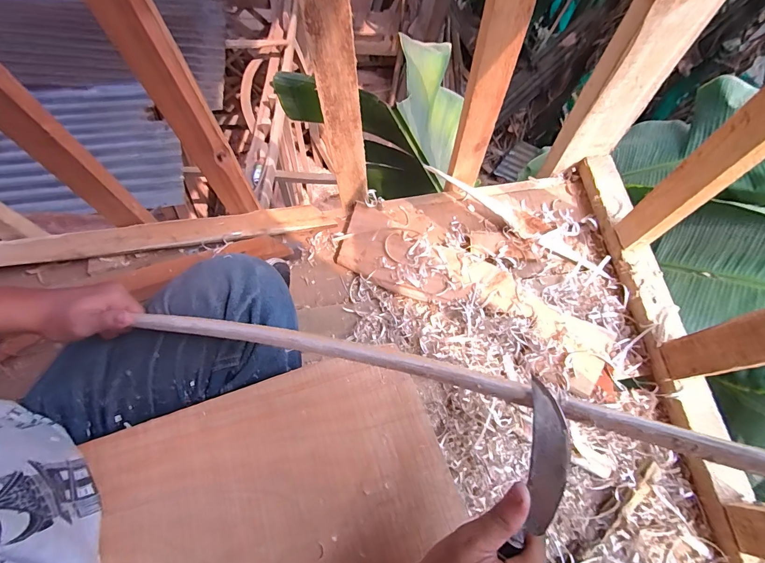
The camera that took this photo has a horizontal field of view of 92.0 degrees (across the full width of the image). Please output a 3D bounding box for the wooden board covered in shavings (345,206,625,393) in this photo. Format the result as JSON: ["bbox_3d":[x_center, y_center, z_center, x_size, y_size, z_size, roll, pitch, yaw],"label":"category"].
[{"bbox_3d":[0.134,0.005,0.601,0.454,0.018,0.130,29,70,14],"label":"wooden board covered in shavings"}]

